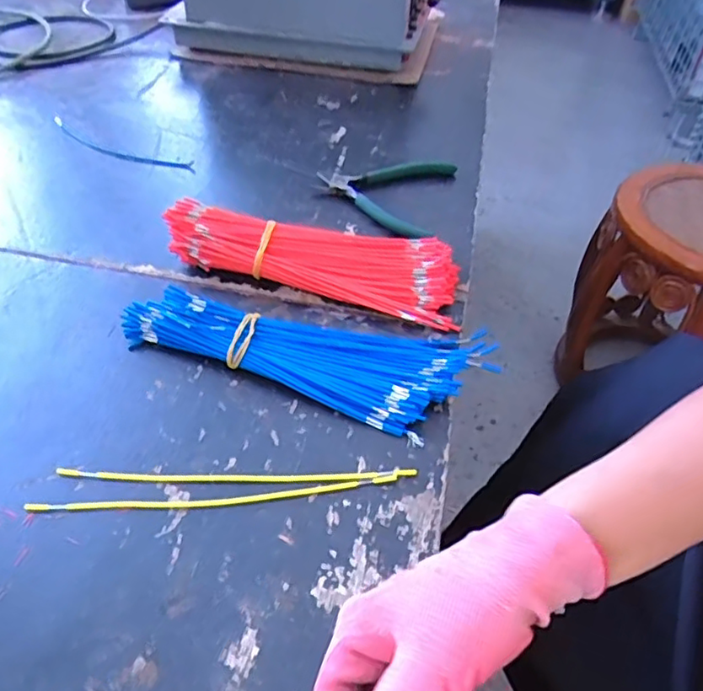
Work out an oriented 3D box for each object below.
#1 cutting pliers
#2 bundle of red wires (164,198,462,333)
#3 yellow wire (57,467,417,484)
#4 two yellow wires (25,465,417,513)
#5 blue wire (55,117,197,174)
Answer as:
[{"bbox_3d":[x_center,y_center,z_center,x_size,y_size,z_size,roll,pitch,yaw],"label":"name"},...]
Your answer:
[{"bbox_3d":[0.028,-0.159,0.619,0.132,0.018,0.128,14,48,10],"label":"cutting pliers"},{"bbox_3d":[-0.033,-0.076,0.522,0.252,0.041,0.084,11,47,7],"label":"bundle of red wires"},{"bbox_3d":[-0.074,0.083,0.395,0.229,0.007,0.010,1,47,-2],"label":"yellow wire"},{"bbox_3d":[-0.080,0.092,0.389,0.232,0.004,0.030,1,49,0],"label":"two yellow wires"},{"bbox_3d":[-0.261,-0.221,0.684,0.204,0.009,0.029,22,50,17],"label":"blue wire"}]

